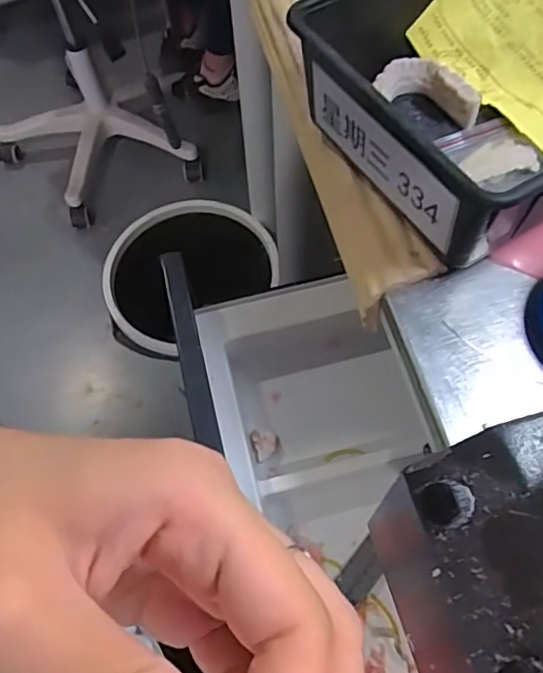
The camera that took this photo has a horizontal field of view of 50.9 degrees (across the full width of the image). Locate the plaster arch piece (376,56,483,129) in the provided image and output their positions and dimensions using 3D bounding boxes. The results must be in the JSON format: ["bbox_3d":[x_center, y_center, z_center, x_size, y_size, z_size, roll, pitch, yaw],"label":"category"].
[{"bbox_3d":[0.091,-0.140,0.322,0.058,0.013,0.033,39,71,19],"label":"plaster arch piece"}]

